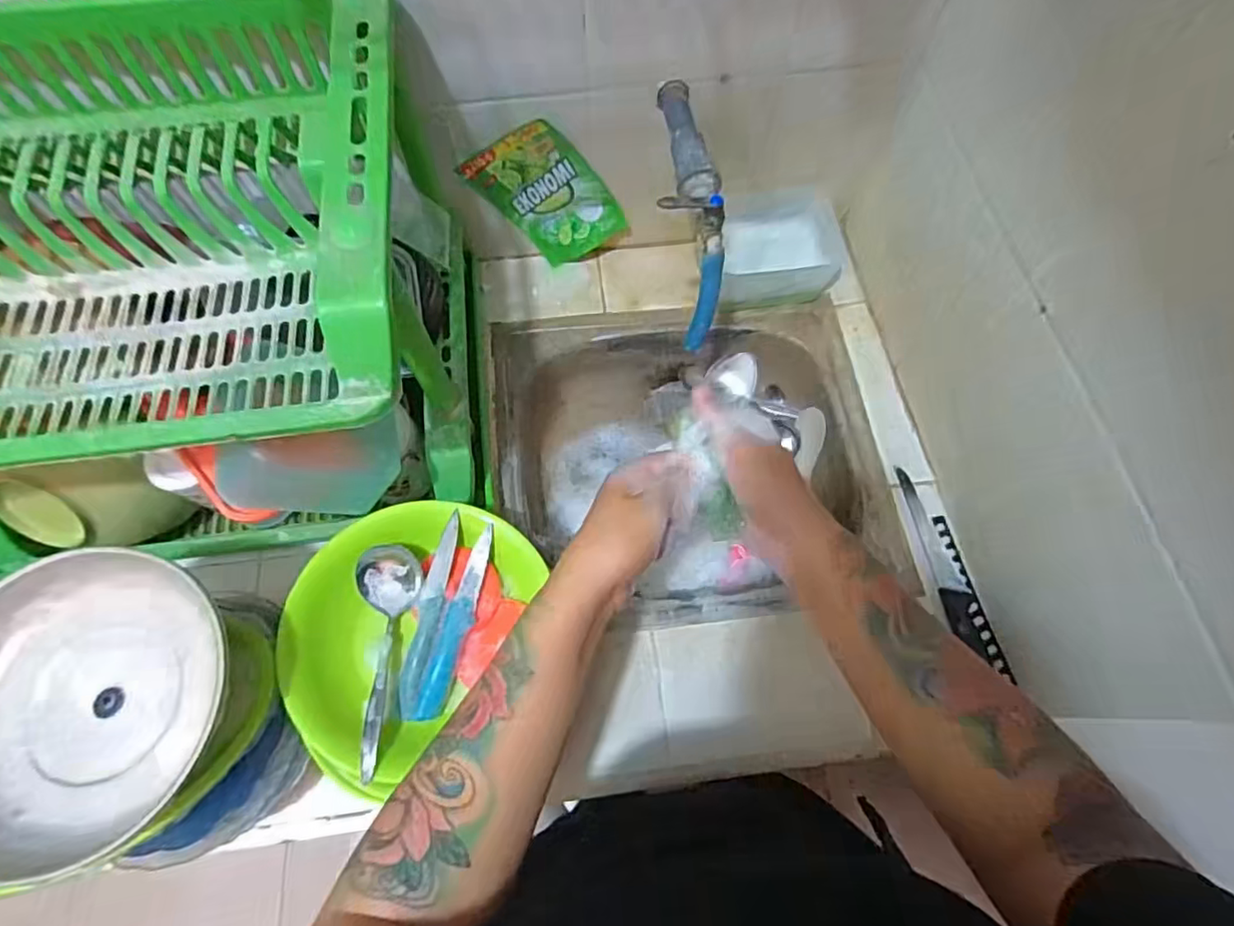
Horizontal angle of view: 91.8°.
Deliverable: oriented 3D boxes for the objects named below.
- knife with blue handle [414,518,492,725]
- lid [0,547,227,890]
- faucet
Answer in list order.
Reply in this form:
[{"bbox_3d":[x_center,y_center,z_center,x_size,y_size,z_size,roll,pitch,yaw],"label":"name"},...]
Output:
[{"bbox_3d":[-0.140,0.139,0.527,0.024,0.022,0.164,15,68,5],"label":"knife with blue handle"},{"bbox_3d":[-0.385,0.166,0.419,0.179,0.049,0.207,-5,68,-3],"label":"lid"},{"bbox_3d":[0.063,-0.254,0.567,0.056,0.110,0.265,-6,82,-4],"label":"faucet"}]

